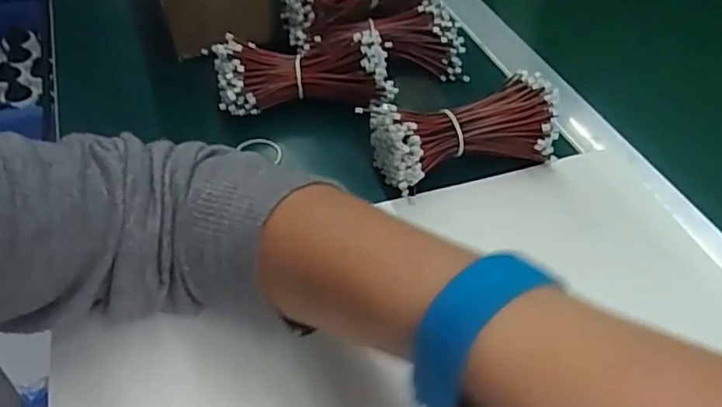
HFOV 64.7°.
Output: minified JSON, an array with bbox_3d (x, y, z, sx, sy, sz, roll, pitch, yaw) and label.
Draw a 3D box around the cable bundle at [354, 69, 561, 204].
[{"bbox_3d":[0.069,-0.048,0.386,0.116,0.052,0.060,-17,52,-14],"label":"cable bundle"}]

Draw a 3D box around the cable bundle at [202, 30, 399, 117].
[{"bbox_3d":[-0.043,-0.098,0.428,0.135,0.049,0.050,0,50,-1],"label":"cable bundle"}]

